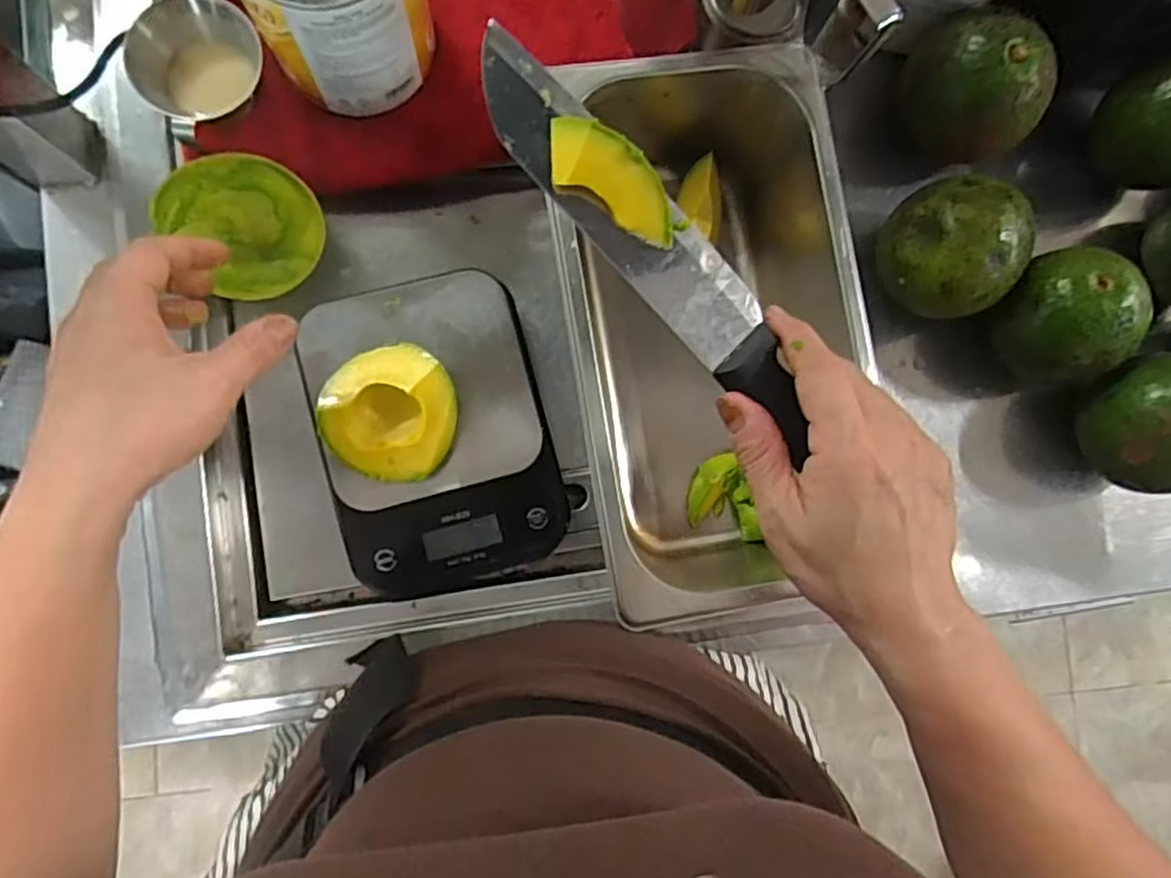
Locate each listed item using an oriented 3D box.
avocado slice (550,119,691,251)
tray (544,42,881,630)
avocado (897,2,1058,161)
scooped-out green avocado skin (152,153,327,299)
[{"bbox_3d":[0.012,-0.099,0.281,0.062,0.015,0.024,37,83,-19],"label":"avocado slice"},{"bbox_3d":[0.077,-0.065,0.459,0.180,0.103,0.316,-9,87,-6],"label":"tray"},{"bbox_3d":[0.248,-0.223,0.458,0.074,0.074,0.075,-3,86,-6],"label":"avocado"},{"bbox_3d":[-0.212,-0.133,0.456,0.081,0.051,0.080,0,86,-6],"label":"scooped-out green avocado skin"}]

